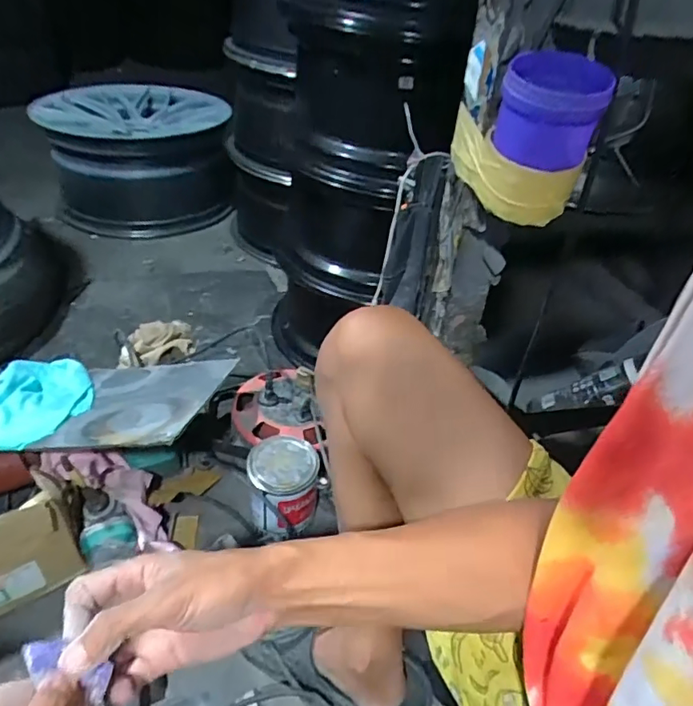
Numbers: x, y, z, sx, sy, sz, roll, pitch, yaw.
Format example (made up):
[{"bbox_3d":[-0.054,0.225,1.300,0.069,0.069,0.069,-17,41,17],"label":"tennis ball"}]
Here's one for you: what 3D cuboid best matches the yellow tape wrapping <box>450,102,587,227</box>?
[{"bbox_3d":[0.140,-0.164,0.465,0.069,0.053,0.124,-2,39,-12],"label":"yellow tape wrapping"}]

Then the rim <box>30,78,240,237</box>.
[{"bbox_3d":[-0.615,-0.601,1.583,0.482,0.295,0.558,-6,40,-16],"label":"rim"}]

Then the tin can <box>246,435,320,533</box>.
[{"bbox_3d":[-0.096,0.199,0.791,0.098,0.101,0.103,-2,39,-12],"label":"tin can"}]

